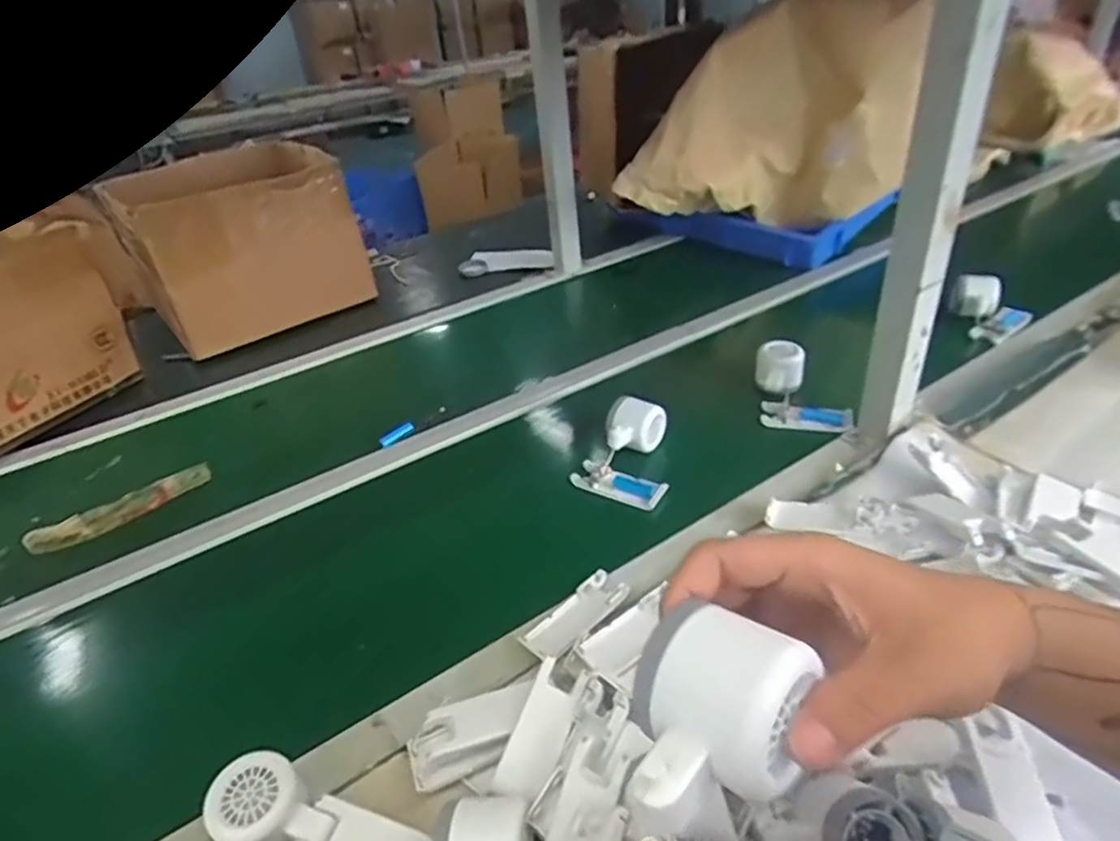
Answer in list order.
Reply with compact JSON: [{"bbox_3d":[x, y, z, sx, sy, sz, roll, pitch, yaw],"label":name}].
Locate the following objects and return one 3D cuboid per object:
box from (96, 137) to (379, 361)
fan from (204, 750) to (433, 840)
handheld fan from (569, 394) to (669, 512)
[{"bbox_3d":[-0.576,-0.314,1.183,0.357,0.271,0.260,-27,40,-28],"label":"box"},{"bbox_3d":[-0.155,0.274,0.426,0.154,0.049,0.056,9,37,21],"label":"fan"},{"bbox_3d":[0.075,0.034,0.752,0.108,0.063,0.131,6,36,17],"label":"handheld fan"}]

